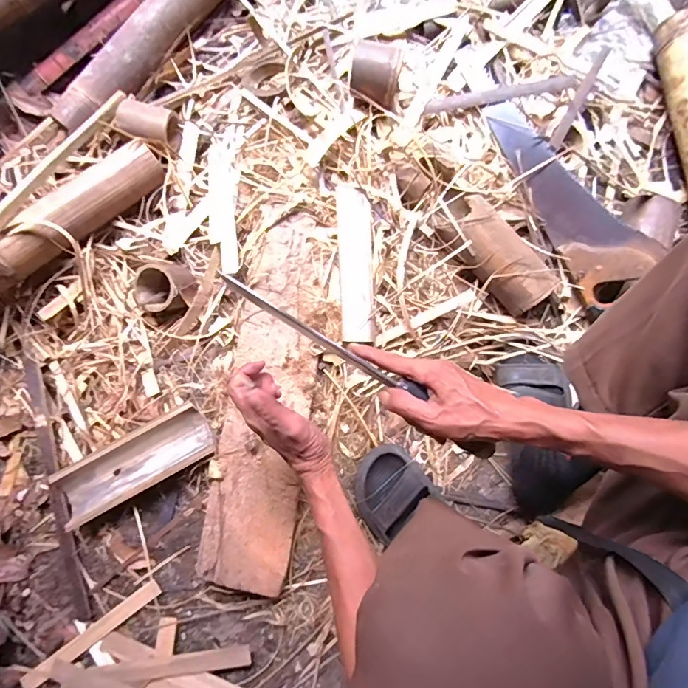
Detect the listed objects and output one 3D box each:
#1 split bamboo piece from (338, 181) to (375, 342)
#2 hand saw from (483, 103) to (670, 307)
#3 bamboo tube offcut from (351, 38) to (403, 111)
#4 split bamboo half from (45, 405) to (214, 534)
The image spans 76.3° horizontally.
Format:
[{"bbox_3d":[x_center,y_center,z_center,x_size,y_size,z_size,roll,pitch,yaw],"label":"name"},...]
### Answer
[{"bbox_3d":[0.017,-0.118,0.635,0.045,0.029,0.225,-3,79,0],"label":"split bamboo piece"},{"bbox_3d":[0.325,-0.222,0.680,0.109,0.025,0.337,-41,81,17],"label":"hand saw"},{"bbox_3d":[0.051,-0.423,0.691,0.076,0.061,0.077,13,79,4],"label":"bamboo tube offcut"},{"bbox_3d":[-0.300,0.172,0.631,0.229,0.040,0.083,-28,80,-4],"label":"split bamboo half"}]

